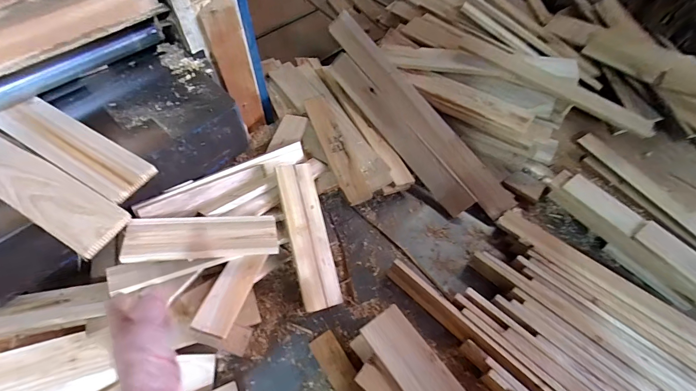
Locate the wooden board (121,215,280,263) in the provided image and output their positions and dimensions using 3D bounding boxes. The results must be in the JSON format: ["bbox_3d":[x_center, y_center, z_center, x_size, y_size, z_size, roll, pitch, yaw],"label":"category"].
[{"bbox_3d":[-0.256,0.074,0.604,0.247,0.019,0.079,0,57,-19],"label":"wooden board"}]

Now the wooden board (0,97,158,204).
[{"bbox_3d":[-0.457,-0.084,0.554,0.300,0.013,0.080,26,60,13],"label":"wooden board"}]

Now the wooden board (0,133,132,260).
[{"bbox_3d":[-0.483,-0.016,0.511,0.340,0.012,0.078,26,60,13],"label":"wooden board"}]

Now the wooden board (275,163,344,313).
[{"bbox_3d":[-0.082,0.080,0.695,0.081,0.011,0.300,-10,78,-27],"label":"wooden board"}]

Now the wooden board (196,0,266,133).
[{"bbox_3d":[-0.253,-0.281,0.782,0.024,0.332,0.084,34,64,19],"label":"wooden board"}]

